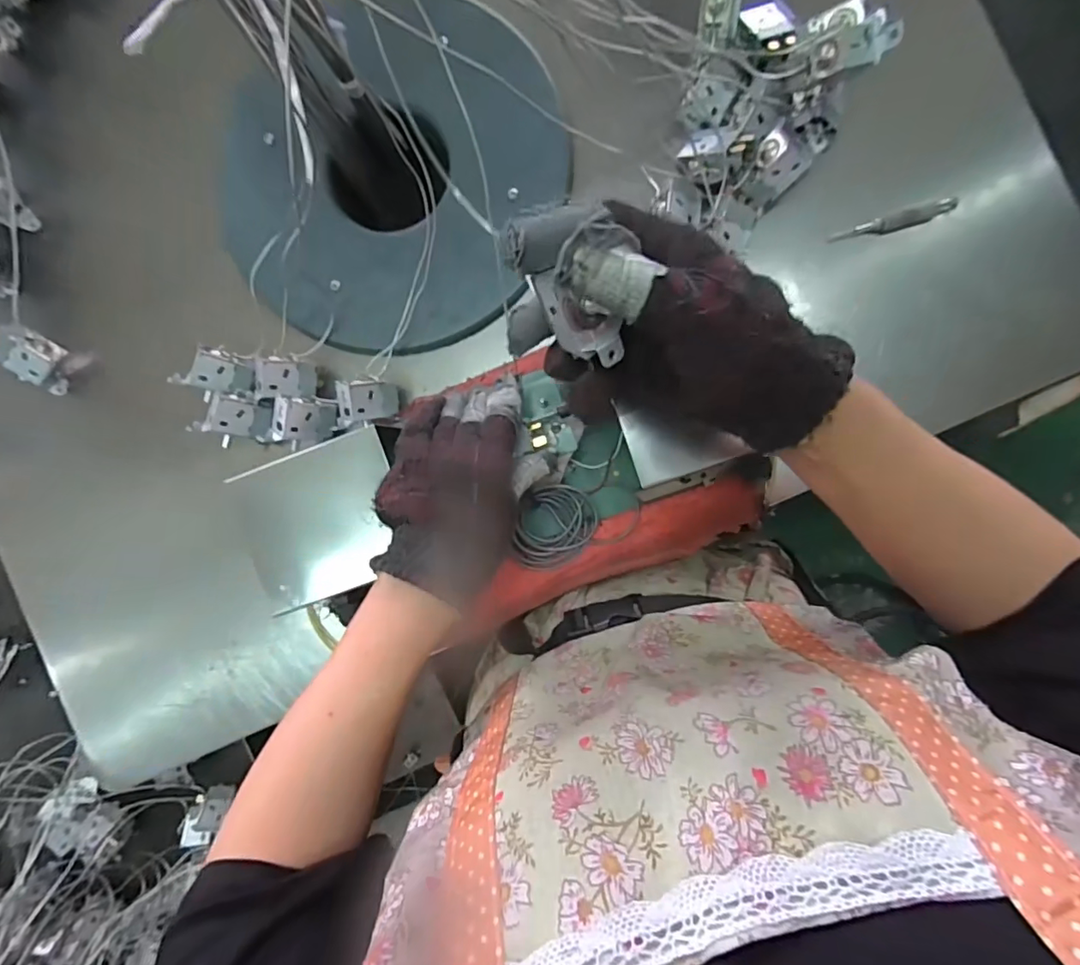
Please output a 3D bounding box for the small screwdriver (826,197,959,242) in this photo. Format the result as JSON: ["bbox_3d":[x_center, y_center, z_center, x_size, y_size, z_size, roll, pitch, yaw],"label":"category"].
[{"bbox_3d":[0.293,-0.217,0.449,0.092,0.009,0.016,-11,89,17],"label":"small screwdriver"}]

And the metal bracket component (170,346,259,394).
[{"bbox_3d":[-0.281,-0.097,0.469,0.058,0.023,0.035,10,98,-25],"label":"metal bracket component"}]

